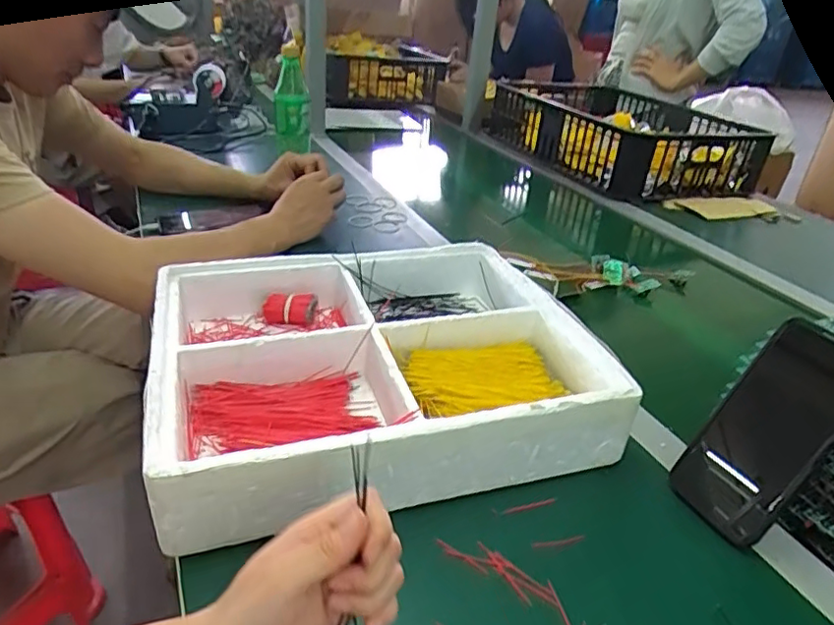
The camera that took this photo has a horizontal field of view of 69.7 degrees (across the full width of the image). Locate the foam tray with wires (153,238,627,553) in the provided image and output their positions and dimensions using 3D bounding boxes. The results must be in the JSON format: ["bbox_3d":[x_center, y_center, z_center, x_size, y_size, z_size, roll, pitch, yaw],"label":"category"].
[{"bbox_3d":[-0.046,0.038,0.566,0.364,0.074,0.311,-6,31,-19],"label":"foam tray with wires"}]

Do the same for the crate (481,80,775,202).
[{"bbox_3d":[0.481,-0.426,1.443,0.436,0.134,0.592,-10,32,-25],"label":"crate"}]

